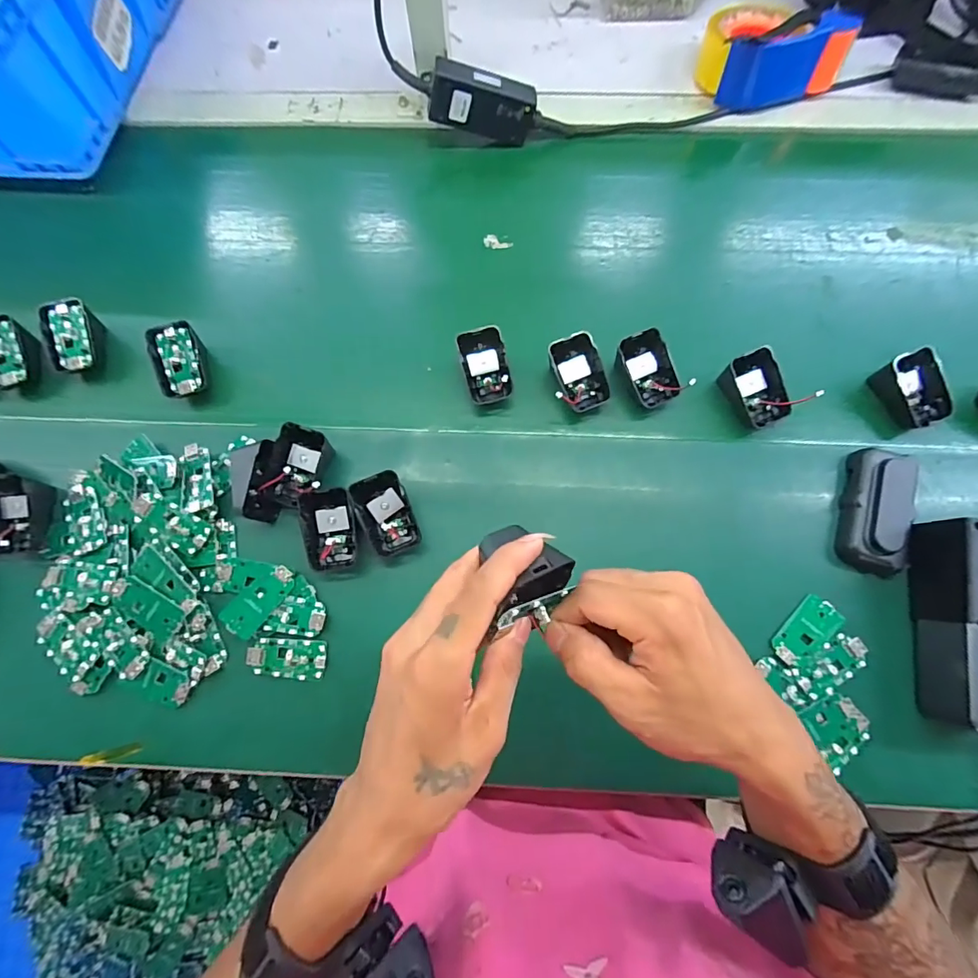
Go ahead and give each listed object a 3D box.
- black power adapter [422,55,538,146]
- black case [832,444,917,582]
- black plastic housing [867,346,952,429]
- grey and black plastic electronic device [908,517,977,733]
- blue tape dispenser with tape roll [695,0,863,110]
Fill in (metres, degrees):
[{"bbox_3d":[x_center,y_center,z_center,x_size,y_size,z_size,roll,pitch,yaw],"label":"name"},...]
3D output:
[{"bbox_3d":[-0.007,-0.429,0.528,0.126,0.055,0.031,6,73,-16],"label":"black power adapter"},{"bbox_3d":[0.340,0.019,0.413,0.054,0.036,0.107,16,74,5],"label":"black case"},{"bbox_3d":[0.397,-0.090,0.441,0.049,0.032,0.066,-21,74,-6],"label":"black plastic housing"},{"bbox_3d":[0.383,0.106,0.370,0.060,0.060,0.151,6,73,2],"label":"grey and black plastic electronic device"},{"bbox_3d":[0.327,-0.521,0.562,0.151,0.069,0.124,-9,74,-3],"label":"blue tape dispenser with tape roll"}]

